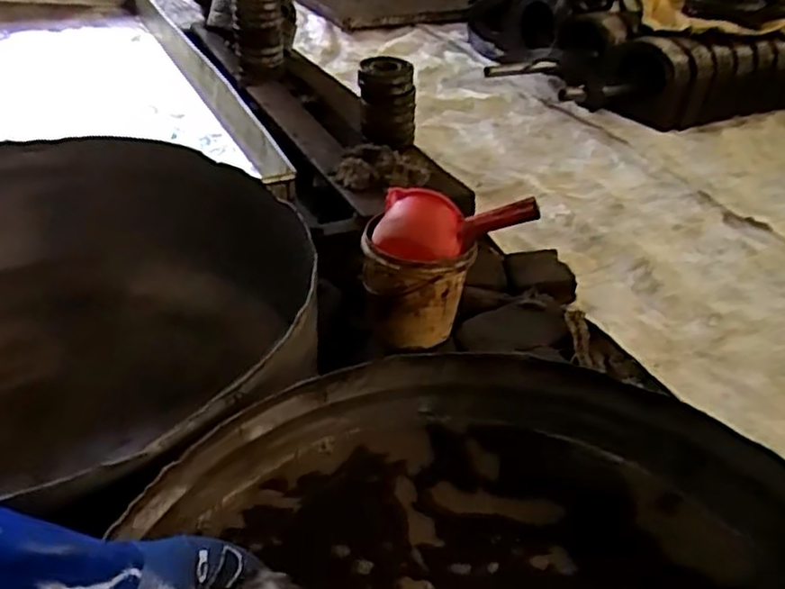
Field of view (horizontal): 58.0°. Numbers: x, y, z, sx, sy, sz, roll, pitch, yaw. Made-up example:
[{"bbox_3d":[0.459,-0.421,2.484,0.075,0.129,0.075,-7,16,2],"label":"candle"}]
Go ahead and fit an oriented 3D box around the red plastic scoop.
[{"bbox_3d":[0.096,-0.108,1.110,0.257,0.082,0.119,-4,37,5],"label":"red plastic scoop"}]

